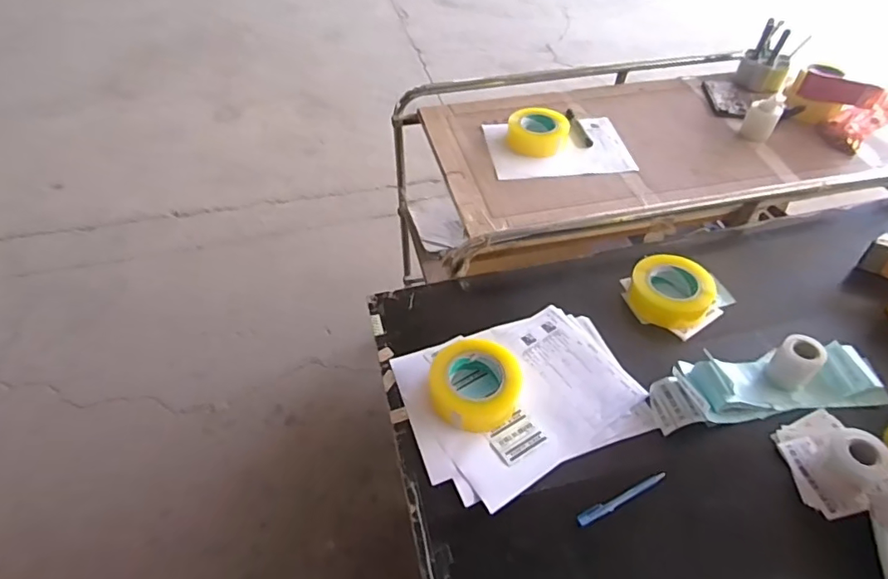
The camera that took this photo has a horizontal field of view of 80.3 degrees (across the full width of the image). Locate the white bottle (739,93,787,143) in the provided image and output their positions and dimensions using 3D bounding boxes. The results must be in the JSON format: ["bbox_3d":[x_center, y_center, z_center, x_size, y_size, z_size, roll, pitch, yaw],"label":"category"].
[{"bbox_3d":[0.746,-0.408,1.231,0.068,0.092,0.075,25,52,19],"label":"white bottle"}]

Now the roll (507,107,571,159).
[{"bbox_3d":[0.211,-0.355,1.187,0.130,0.059,0.130,1,48,-1],"label":"roll"}]

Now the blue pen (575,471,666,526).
[{"bbox_3d":[0.227,0.263,0.667,0.137,0.008,0.015,-20,52,-19],"label":"blue pen"}]

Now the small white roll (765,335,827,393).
[{"bbox_3d":[0.515,0.109,0.772,0.048,0.071,0.055,-34,57,-29],"label":"small white roll"}]

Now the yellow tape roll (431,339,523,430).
[{"bbox_3d":[0.043,0.135,0.755,0.127,0.044,0.125,1,48,-1],"label":"yellow tape roll"}]

